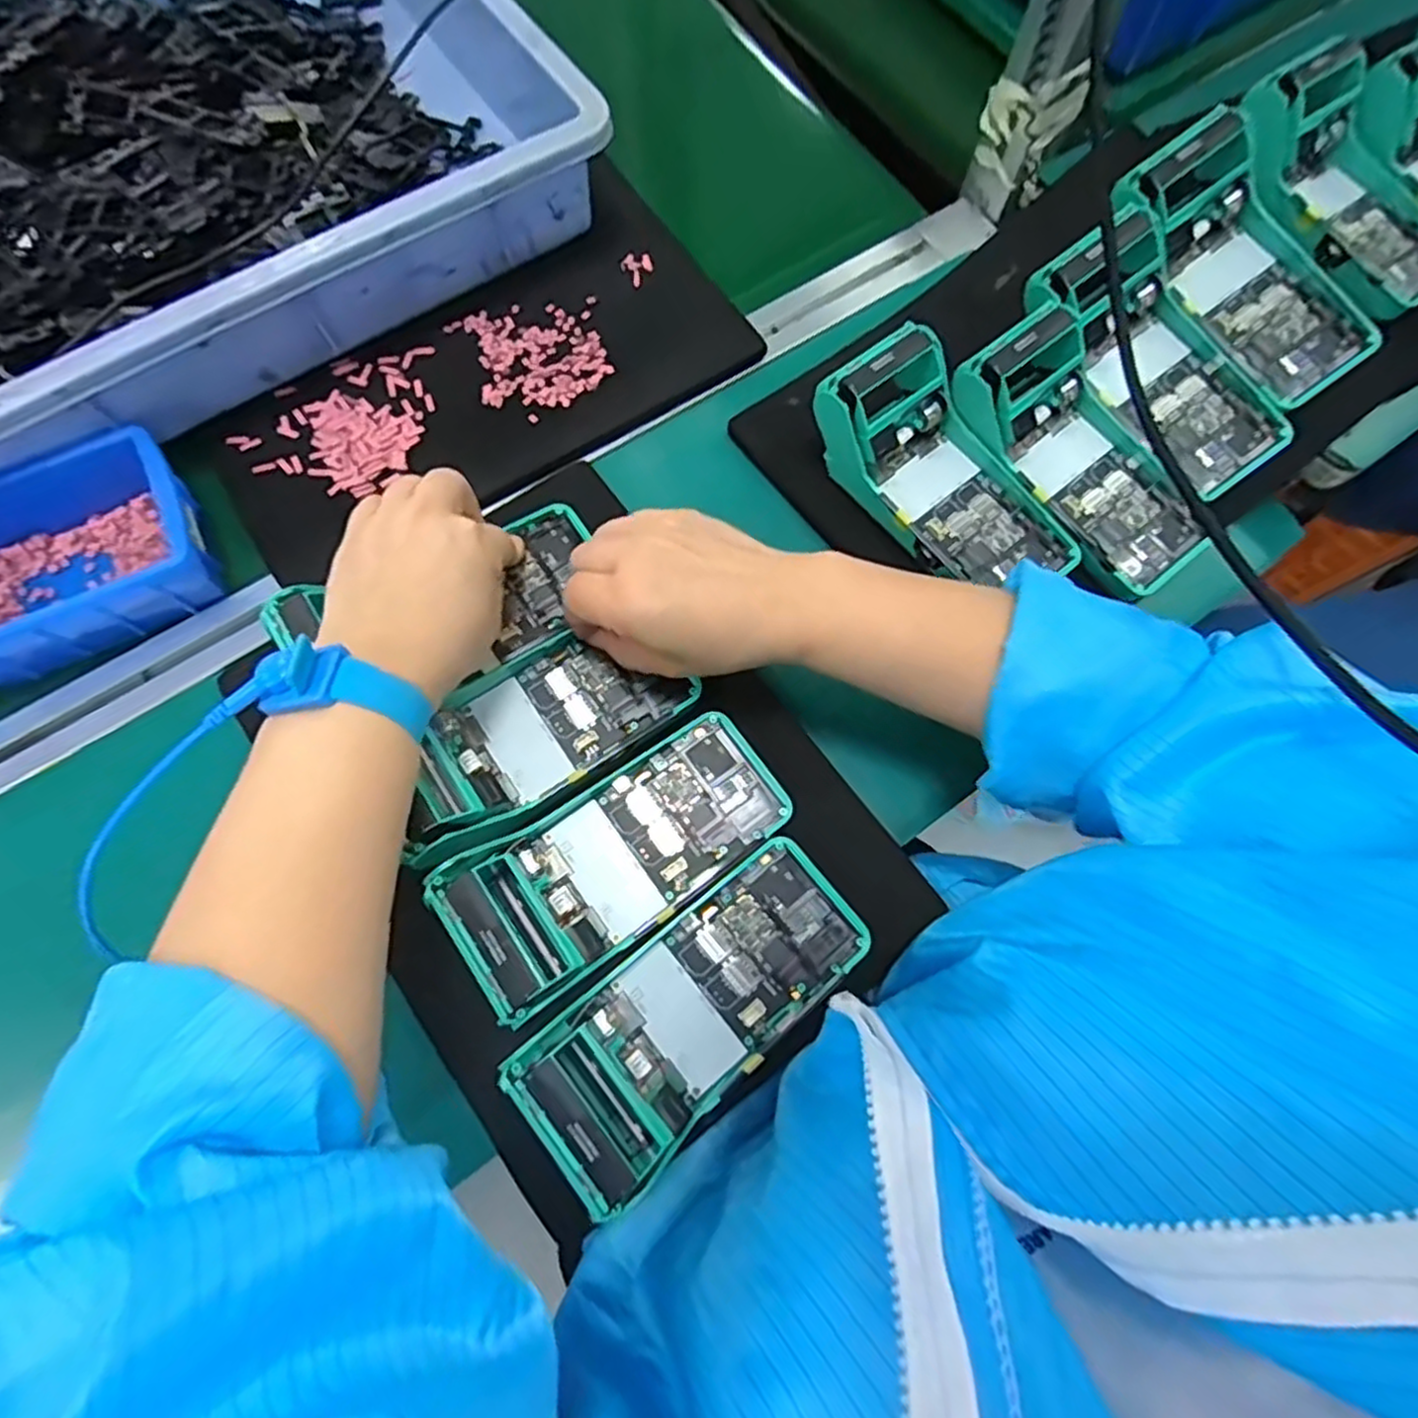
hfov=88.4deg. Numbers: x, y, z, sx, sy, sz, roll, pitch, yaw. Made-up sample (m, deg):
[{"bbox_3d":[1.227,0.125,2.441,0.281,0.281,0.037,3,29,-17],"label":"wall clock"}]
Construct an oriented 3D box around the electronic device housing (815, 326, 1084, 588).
[{"bbox_3d":[0.144,-0.138,0.425,0.078,0.061,0.166,-41,77,-13],"label":"electronic device housing"}]

